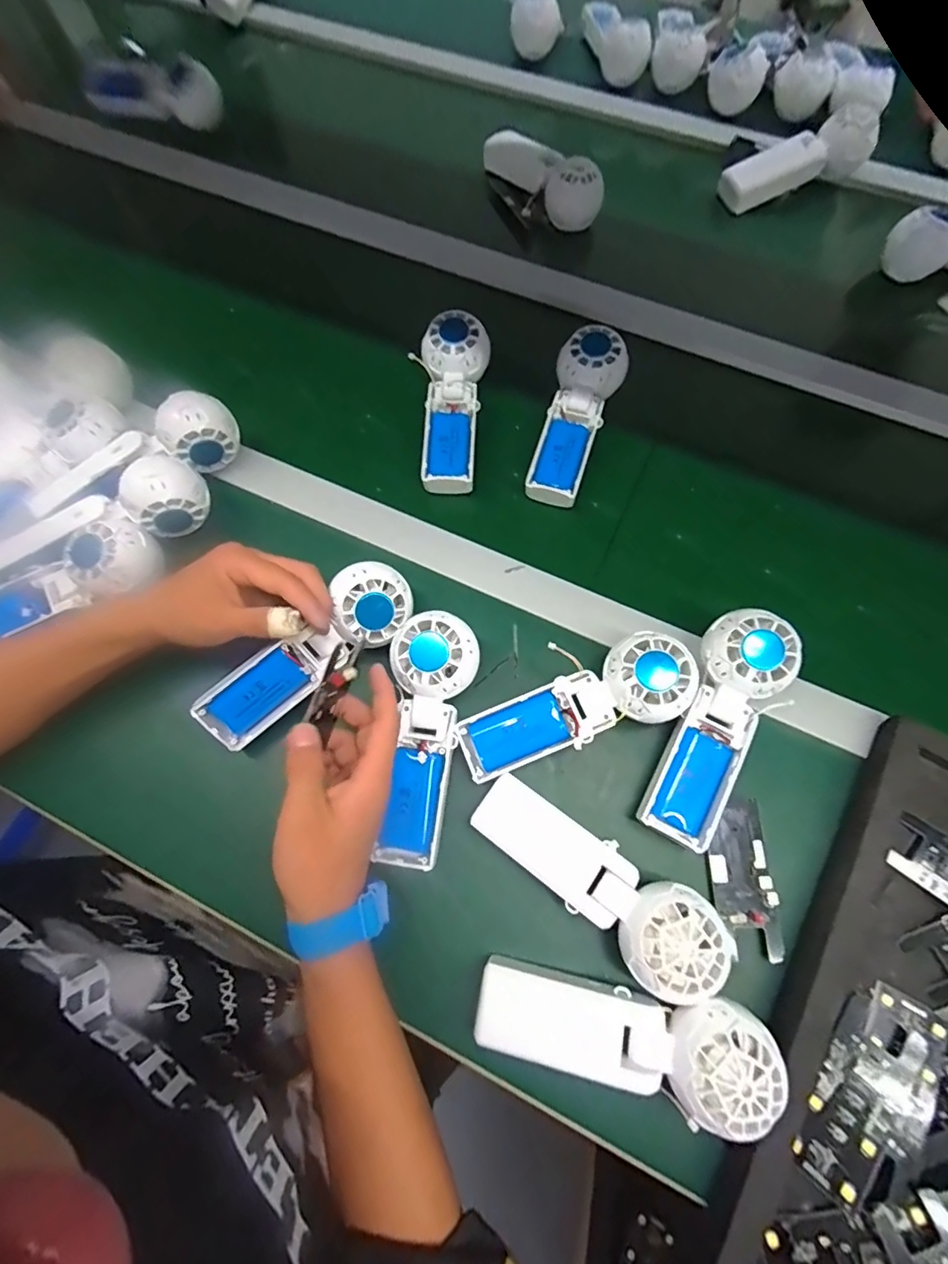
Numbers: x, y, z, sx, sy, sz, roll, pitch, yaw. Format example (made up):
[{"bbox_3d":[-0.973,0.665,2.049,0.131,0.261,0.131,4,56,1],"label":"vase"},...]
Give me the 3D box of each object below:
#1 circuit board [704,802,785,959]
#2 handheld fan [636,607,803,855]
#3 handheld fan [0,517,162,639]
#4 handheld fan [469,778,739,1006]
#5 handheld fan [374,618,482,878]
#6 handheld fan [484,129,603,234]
[{"bbox_3d":[0.186,0.171,0.359,0.039,0.009,0.094,-1,69,-2],"label":"circuit board"},{"bbox_3d":[0.174,0.066,0.370,0.055,0.029,0.168,25,87,8],"label":"handheld fan"},{"bbox_3d":[-0.337,-0.036,0.410,0.176,0.038,0.067,-23,70,3],"label":"handheld fan"},{"bbox_3d":[0.078,0.160,0.336,0.168,0.030,0.057,31,70,24],"label":"handheld fan"},{"bbox_3d":[-0.035,0.073,0.366,0.054,0.025,0.170,7,85,2],"label":"handheld fan"},{"bbox_3d":[0.073,-0.540,0.609,0.060,0.054,0.164,-34,73,-14],"label":"handheld fan"}]

